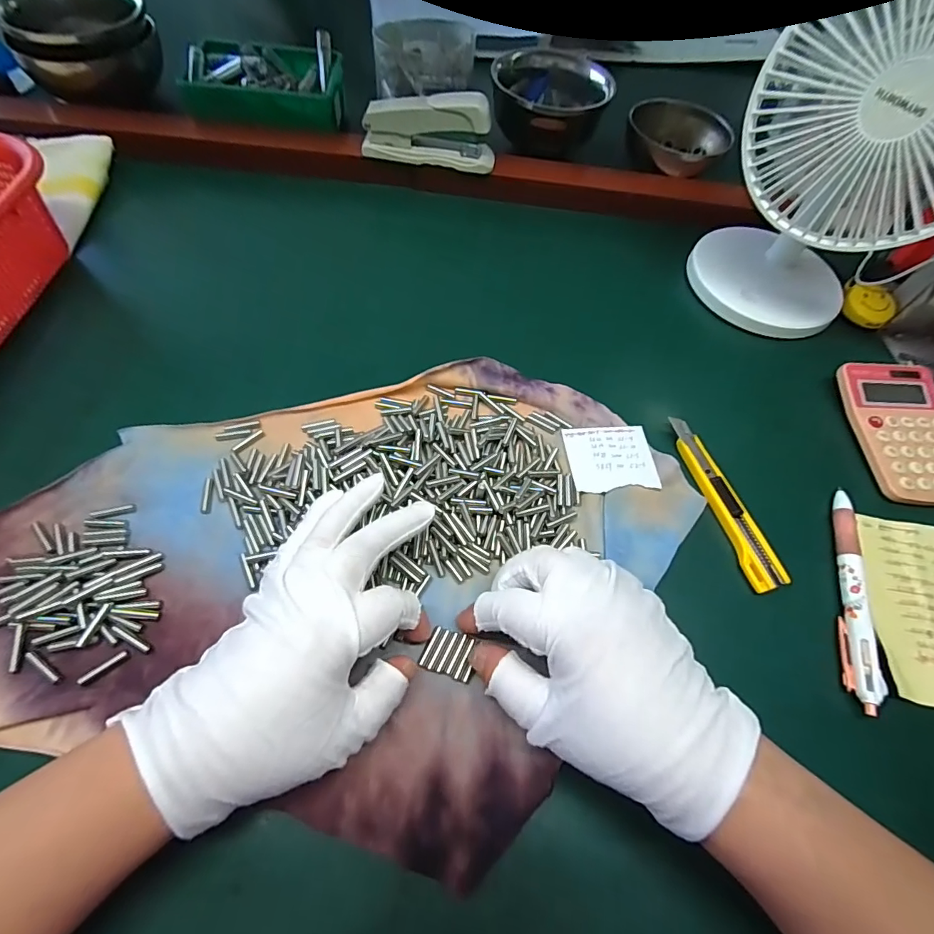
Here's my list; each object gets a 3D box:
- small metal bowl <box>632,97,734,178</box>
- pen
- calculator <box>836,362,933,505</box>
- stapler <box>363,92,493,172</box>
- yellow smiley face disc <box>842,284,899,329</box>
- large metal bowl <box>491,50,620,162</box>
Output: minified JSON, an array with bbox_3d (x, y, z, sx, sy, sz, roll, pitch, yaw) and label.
[{"bbox_3d":[0.216,-0.348,0.492,0.098,0.036,0.084,18,60,4],"label":"small metal bowl"},{"bbox_3d":[0.240,0.077,0.292,0.013,0.018,0.138,18,60,4],"label":"pen"},{"bbox_3d":[0.336,-0.028,0.352,0.078,0.012,0.116,0,65,0],"label":"calculator"},{"bbox_3d":[-0.035,-0.314,0.430,0.120,0.056,0.028,10,60,-1],"label":"stapler"},{"bbox_3d":[0.363,-0.145,0.420,0.043,0.011,0.037,43,92,15],"label":"yellow smiley face disc"},{"bbox_3d":[0.090,-0.395,0.511,0.119,0.081,0.119,3,60,-5],"label":"large metal bowl"}]

